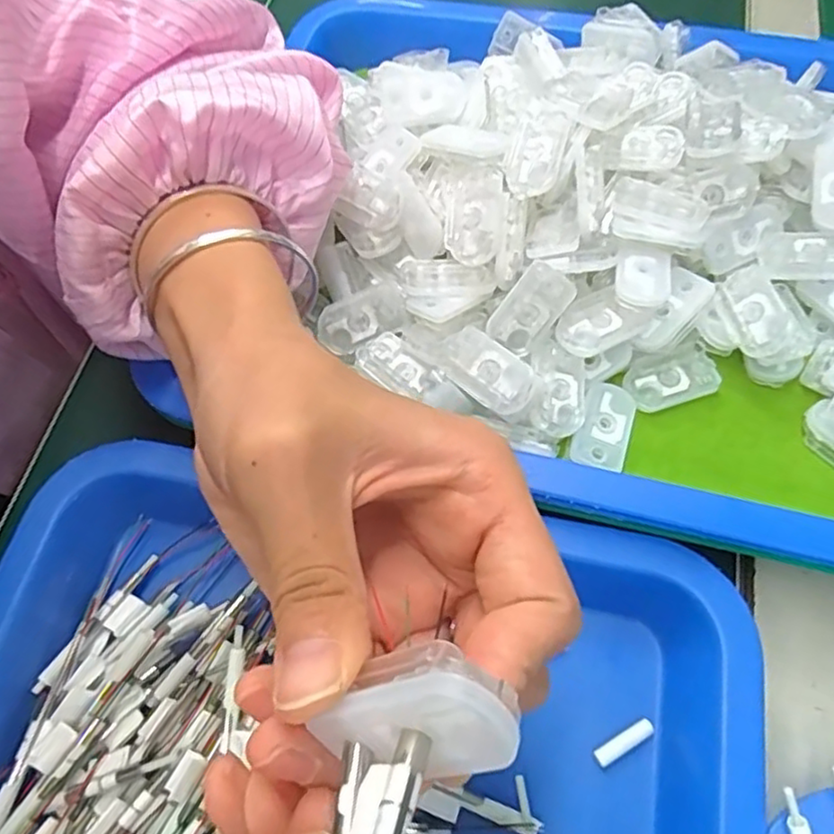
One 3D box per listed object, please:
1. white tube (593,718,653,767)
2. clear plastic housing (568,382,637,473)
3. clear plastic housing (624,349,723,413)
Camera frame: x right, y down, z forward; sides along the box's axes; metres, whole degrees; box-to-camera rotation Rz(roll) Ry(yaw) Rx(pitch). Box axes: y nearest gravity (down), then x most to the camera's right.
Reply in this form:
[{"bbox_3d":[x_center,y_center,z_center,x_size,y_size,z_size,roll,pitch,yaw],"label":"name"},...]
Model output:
[{"bbox_3d":[0.071,0.111,0.227,0.023,0.004,0.006,-27,66,-11],"label":"white tube"},{"bbox_3d":[0.074,0.003,0.260,0.021,0.007,0.036,17,66,11],"label":"clear plastic housing"},{"bbox_3d":[0.104,-0.015,0.270,0.036,0.007,0.020,-16,64,-6],"label":"clear plastic housing"}]

